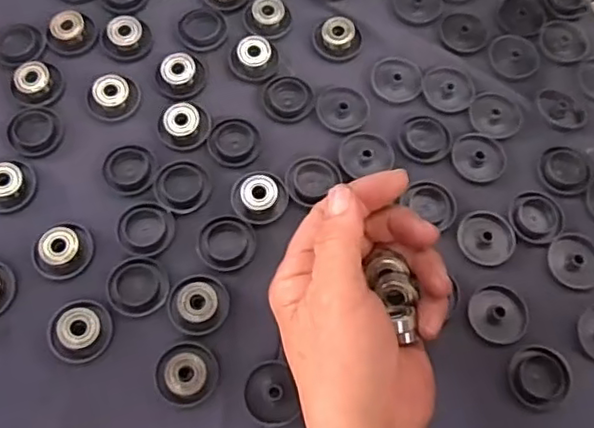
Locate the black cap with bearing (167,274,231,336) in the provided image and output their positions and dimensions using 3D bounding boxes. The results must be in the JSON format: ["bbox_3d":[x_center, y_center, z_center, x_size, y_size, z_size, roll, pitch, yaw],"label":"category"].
[{"bbox_3d":[-0.054,0.048,0.344,0.033,0.012,0.032,1,69,-3],"label":"black cap with bearing"}]

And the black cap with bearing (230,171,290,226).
[{"bbox_3d":[-0.022,-0.011,0.372,0.033,0.012,0.033,1,69,-3],"label":"black cap with bearing"}]

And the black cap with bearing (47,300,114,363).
[{"bbox_3d":[-0.118,0.062,0.336,0.034,0.014,0.032,1,69,-3],"label":"black cap with bearing"}]

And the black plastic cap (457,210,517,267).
[{"bbox_3d":[0.113,0.014,0.371,0.034,0.004,0.034,1,69,-3],"label":"black plastic cap"}]

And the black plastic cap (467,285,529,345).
[{"bbox_3d":[0.114,0.057,0.355,0.033,0.007,0.030,1,69,-3],"label":"black plastic cap"}]

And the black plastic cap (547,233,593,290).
[{"bbox_3d":[0.166,0.027,0.369,0.033,0.004,0.033,1,69,-3],"label":"black plastic cap"}]

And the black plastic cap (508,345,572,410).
[{"bbox_3d":[0.133,0.090,0.343,0.033,0.006,0.033,1,69,-3],"label":"black plastic cap"}]

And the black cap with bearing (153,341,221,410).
[{"bbox_3d":[-0.059,0.084,0.331,0.033,0.013,0.032,1,69,-3],"label":"black cap with bearing"}]

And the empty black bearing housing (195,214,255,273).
[{"bbox_3d":[-0.041,0.016,0.362,0.033,0.007,0.031,1,69,-3],"label":"empty black bearing housing"}]

